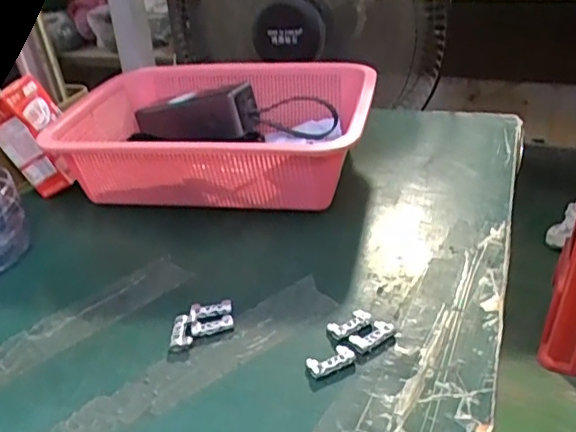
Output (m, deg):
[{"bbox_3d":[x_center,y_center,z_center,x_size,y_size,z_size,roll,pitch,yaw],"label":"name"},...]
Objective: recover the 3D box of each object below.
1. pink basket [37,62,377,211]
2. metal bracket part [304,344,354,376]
[{"bbox_3d":[-0.060,-0.081,0.611,0.285,0.091,0.212,3,32,14],"label":"pink basket"},{"bbox_3d":[0.028,0.093,0.391,0.031,0.006,0.017,-19,33,-20],"label":"metal bracket part"}]

